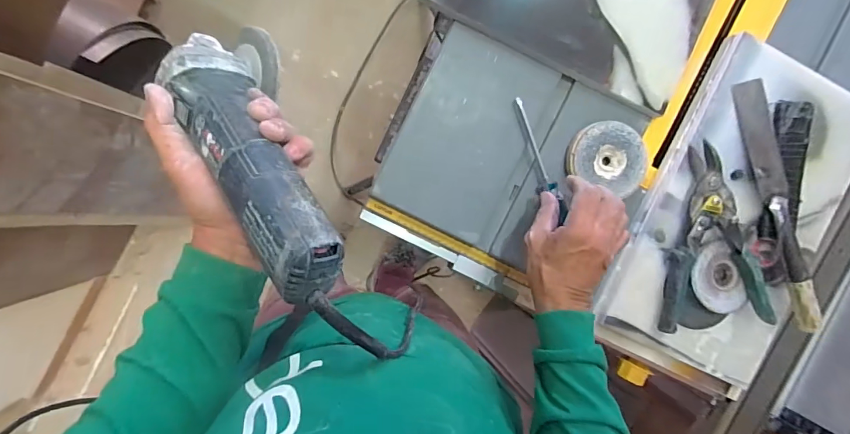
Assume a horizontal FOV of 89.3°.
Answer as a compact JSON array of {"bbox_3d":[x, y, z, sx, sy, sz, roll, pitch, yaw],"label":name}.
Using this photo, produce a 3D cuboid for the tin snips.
[{"bbox_3d":[0.369,0.029,0.536,0.139,0.020,0.224,1,94,-5],"label":"tin snips"}]

